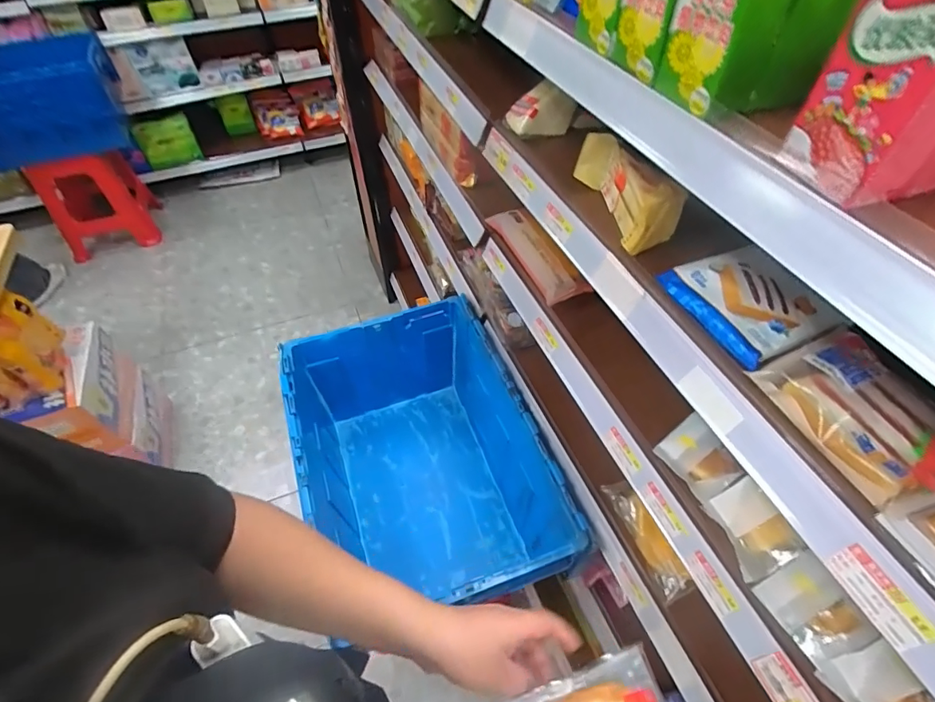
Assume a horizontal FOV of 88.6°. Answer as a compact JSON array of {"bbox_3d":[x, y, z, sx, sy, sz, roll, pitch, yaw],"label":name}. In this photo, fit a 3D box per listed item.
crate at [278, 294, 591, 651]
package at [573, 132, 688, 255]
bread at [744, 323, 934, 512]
[{"bbox_3d":[-0.096,0.240,0.990,0.413,0.335,0.589,-17,51,-12],"label":"crate"},{"bbox_3d":[0.185,-0.194,0.558,0.055,0.067,0.160,-12,51,-8],"label":"package"},{"bbox_3d":[0.316,0.045,0.377,0.112,0.027,0.139,-18,52,-13],"label":"bread"}]

